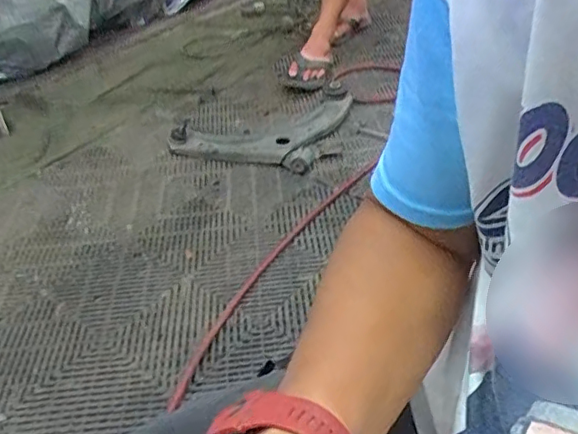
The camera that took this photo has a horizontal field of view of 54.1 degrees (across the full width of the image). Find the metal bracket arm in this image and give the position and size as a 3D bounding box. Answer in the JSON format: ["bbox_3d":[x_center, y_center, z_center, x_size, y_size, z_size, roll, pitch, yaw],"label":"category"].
[{"bbox_3d":[-0.070,-0.264,1.574,0.430,0.052,0.413,11,40,20],"label":"metal bracket arm"}]

